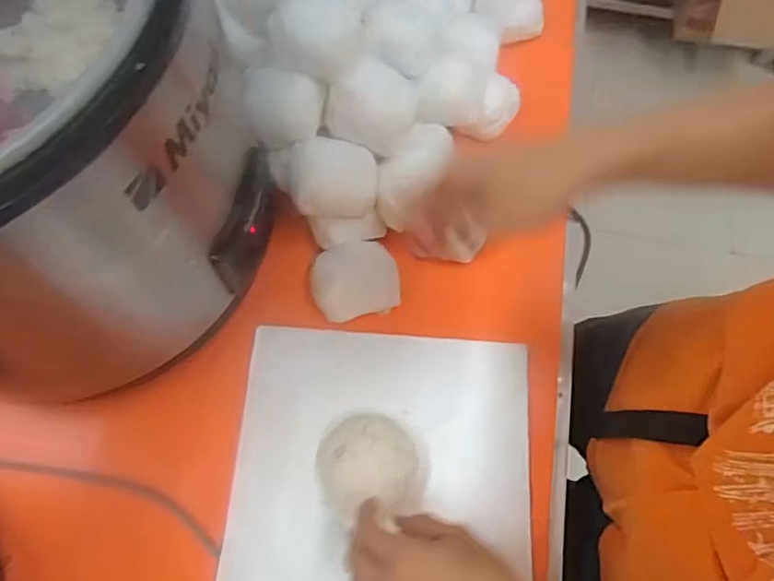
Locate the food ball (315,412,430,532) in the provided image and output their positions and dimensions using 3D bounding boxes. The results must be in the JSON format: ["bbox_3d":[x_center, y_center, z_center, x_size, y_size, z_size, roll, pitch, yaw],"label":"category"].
[{"bbox_3d":[-0.014,0.153,0.482,0.096,0.064,0.088,0,69,-1],"label":"food ball"}]

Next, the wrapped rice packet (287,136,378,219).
[{"bbox_3d":[-0.051,-0.112,0.530,0.081,0.049,0.063,-2,69,-2],"label":"wrapped rice packet"}]

